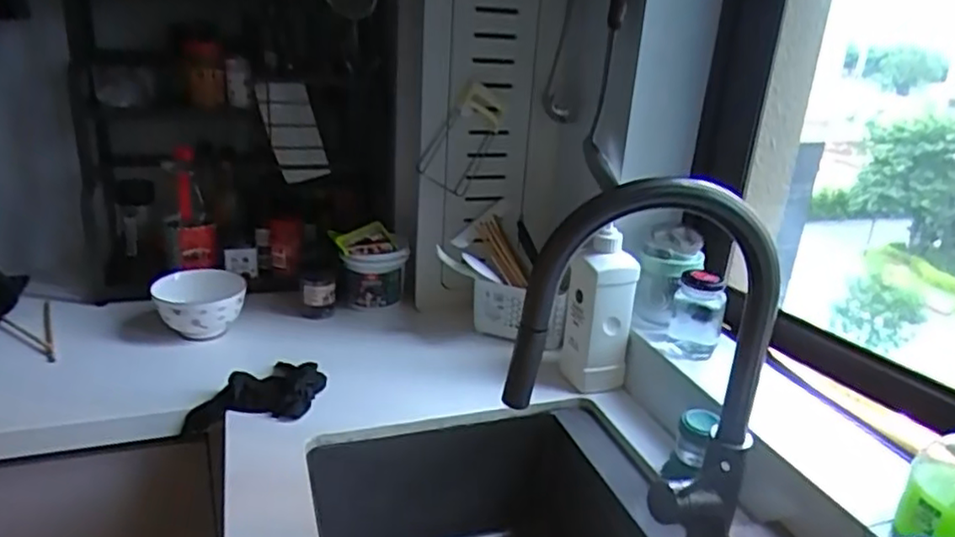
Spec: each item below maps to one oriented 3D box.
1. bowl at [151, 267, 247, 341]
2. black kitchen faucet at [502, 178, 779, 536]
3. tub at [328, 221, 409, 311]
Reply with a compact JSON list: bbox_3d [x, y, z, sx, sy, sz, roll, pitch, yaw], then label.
[{"bbox_3d":[-0.460,0.066,1.108,0.134,0.098,0.147,-4,22,-19],"label":"bowl"},{"bbox_3d":[0.158,0.131,0.629,0.249,0.430,0.057,-2,20,-7],"label":"black kitchen faucet"},{"bbox_3d":[-0.200,-0.003,1.233,0.126,0.147,0.114,-6,23,-22],"label":"tub"}]

